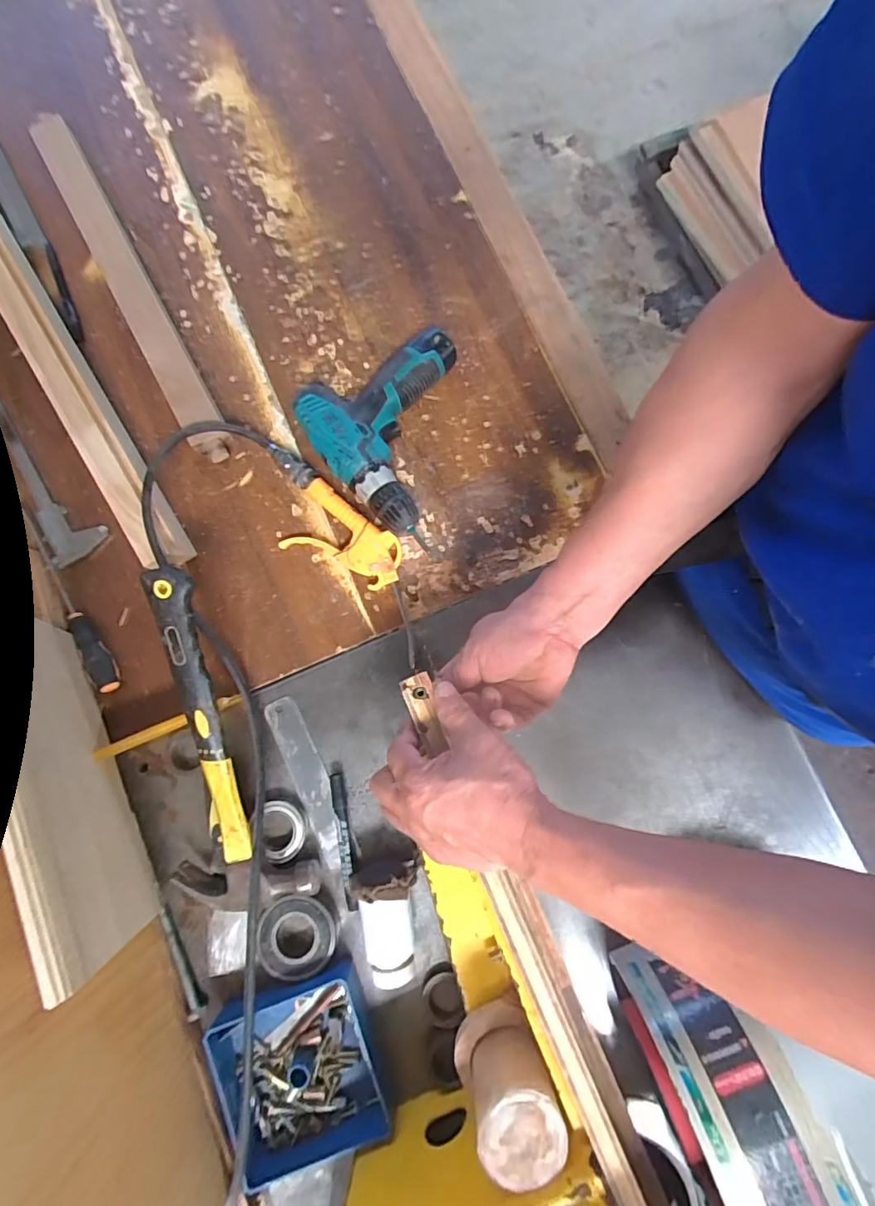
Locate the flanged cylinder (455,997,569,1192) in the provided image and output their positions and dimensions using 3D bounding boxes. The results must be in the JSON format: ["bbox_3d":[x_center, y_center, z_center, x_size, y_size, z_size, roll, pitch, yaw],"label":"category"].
[{"bbox_3d":[0.054,0.381,0.393,0.069,0.079,0.074,-17,82,-4],"label":"flanged cylinder"}]

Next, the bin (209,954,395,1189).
[{"bbox_3d":[-0.128,0.428,0.462,0.146,0.040,0.144,-22,81,-5],"label":"bin"}]

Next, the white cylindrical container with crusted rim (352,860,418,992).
[{"bbox_3d":[-0.050,0.300,0.465,0.054,0.044,0.093,0,80,-1],"label":"white cylindrical container with crusted rim"}]

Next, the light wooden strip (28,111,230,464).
[{"bbox_3d":[-0.359,-0.375,0.581,0.043,0.025,0.489,-29,81,-6],"label":"light wooden strip"}]

